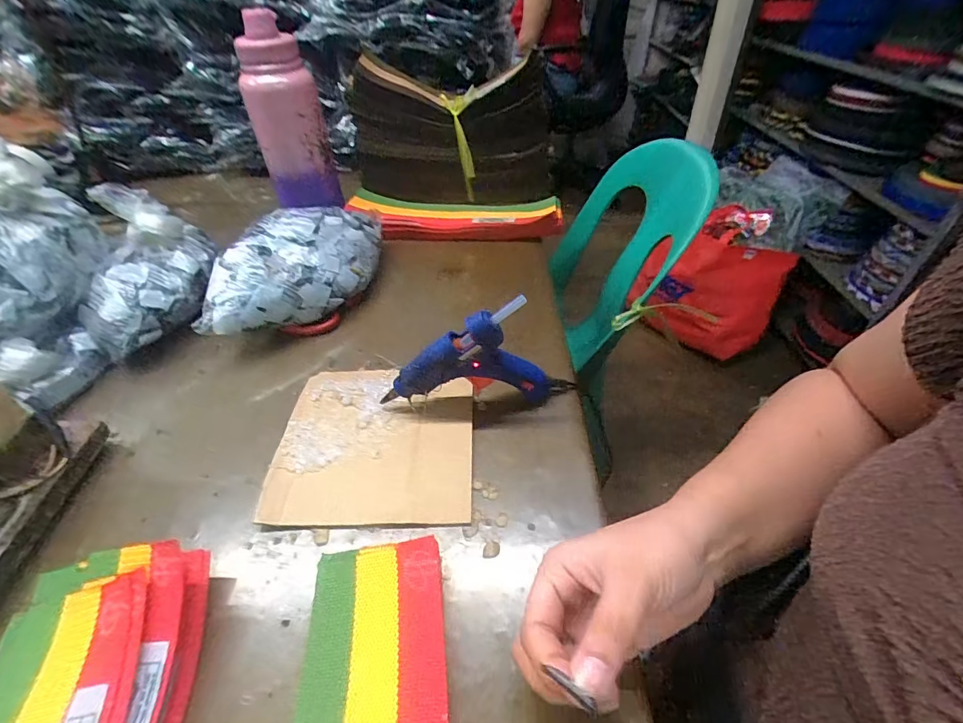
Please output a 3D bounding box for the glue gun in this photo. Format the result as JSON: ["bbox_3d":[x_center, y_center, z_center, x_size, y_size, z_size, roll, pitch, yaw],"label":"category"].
[{"bbox_3d":[0.001,-0.003,0.362,0.159,0.108,0.024,-6,44,-4],"label":"glue gun"}]

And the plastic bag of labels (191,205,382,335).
[{"bbox_3d":[-0.192,-0.105,0.486,0.099,0.085,0.249,16,48,18],"label":"plastic bag of labels"}]

